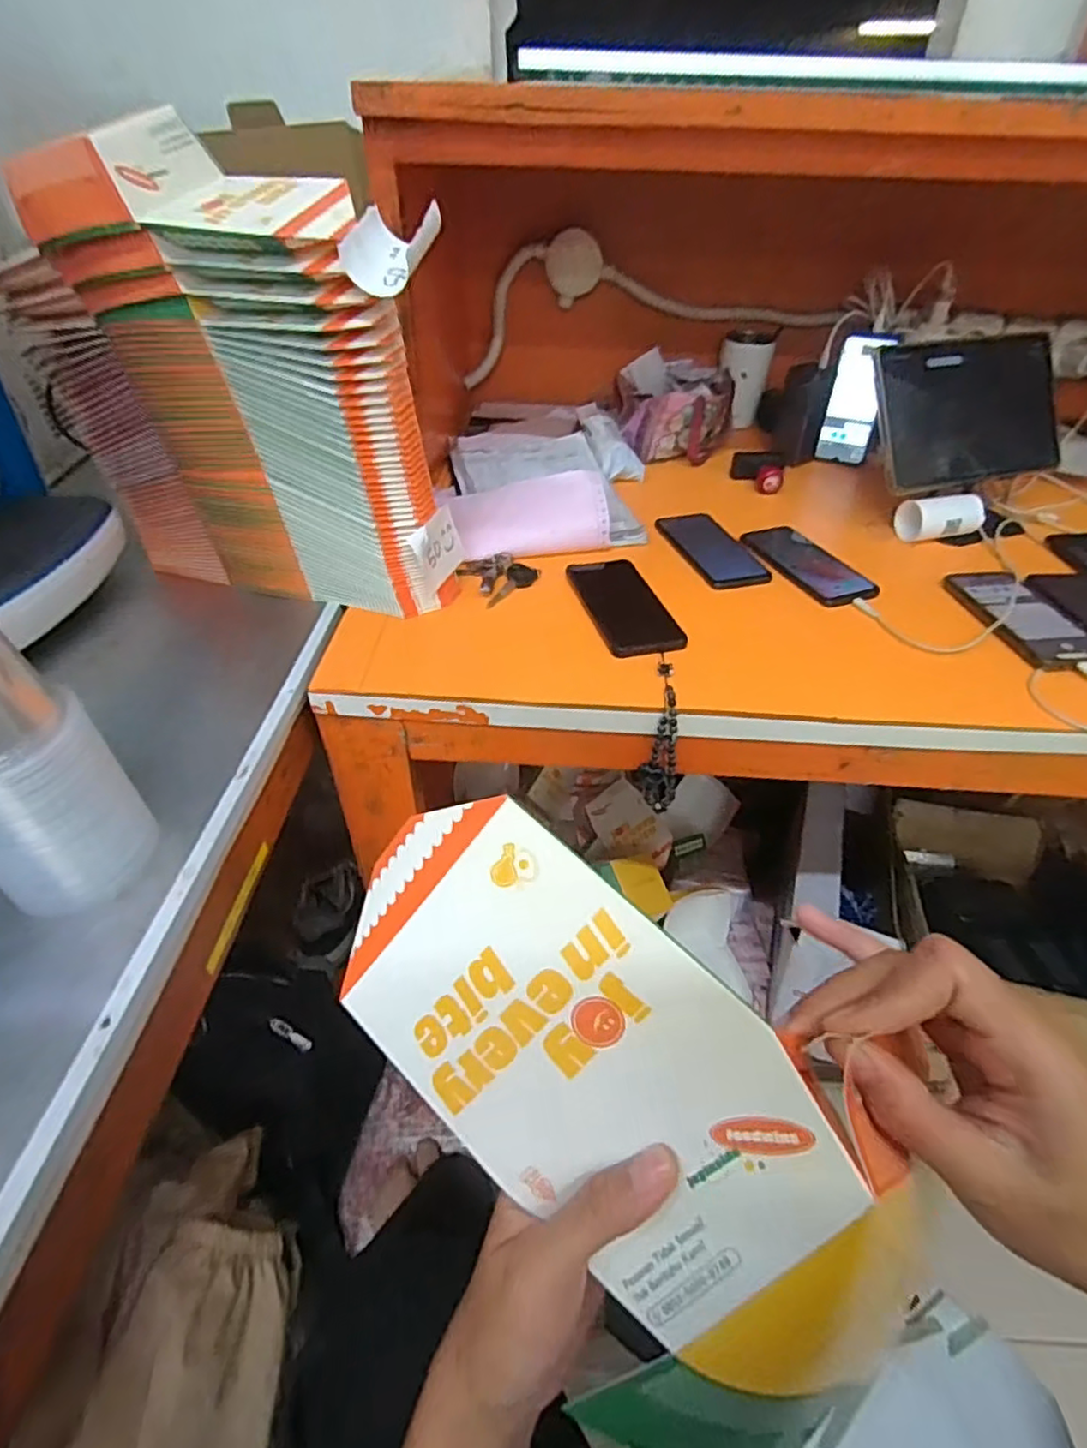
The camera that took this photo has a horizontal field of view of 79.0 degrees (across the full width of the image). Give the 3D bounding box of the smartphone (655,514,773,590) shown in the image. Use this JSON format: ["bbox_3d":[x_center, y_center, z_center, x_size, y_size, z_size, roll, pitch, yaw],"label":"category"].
[{"bbox_3d":[0.197,-0.212,0.785,0.083,0.004,0.181,-11,43,-12],"label":"smartphone"}]

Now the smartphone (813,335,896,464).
[{"bbox_3d":[0.454,-0.472,0.965,0.071,0.168,0.016,19,30,26],"label":"smartphone"}]

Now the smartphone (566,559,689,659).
[{"bbox_3d":[0.082,-0.124,0.690,0.080,0.014,0.176,-12,43,-13],"label":"smartphone"}]

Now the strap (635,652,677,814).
[{"bbox_3d":[0.105,0.012,0.603,0.033,0.132,0.062,2,17,2],"label":"strap"}]

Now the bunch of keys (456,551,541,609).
[{"bbox_3d":[-0.053,-0.166,0.717,0.076,0.019,0.081,-33,52,-32],"label":"bunch of keys"}]

